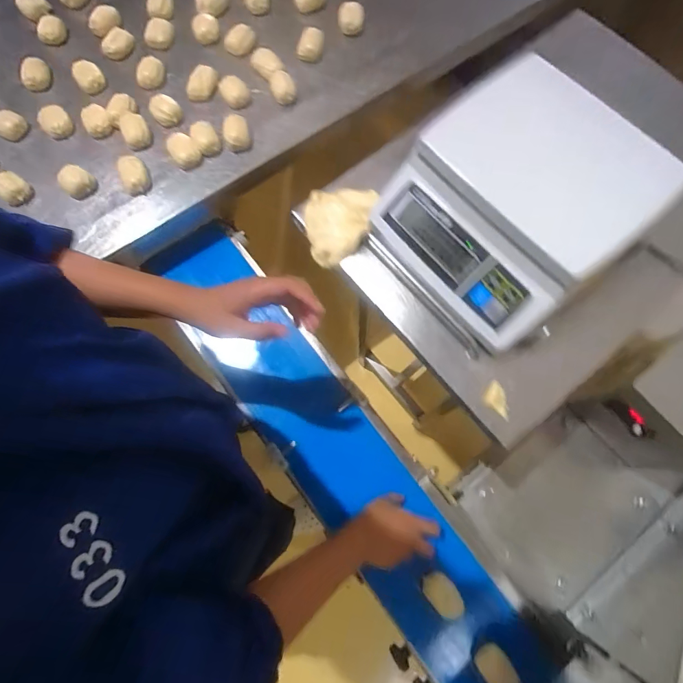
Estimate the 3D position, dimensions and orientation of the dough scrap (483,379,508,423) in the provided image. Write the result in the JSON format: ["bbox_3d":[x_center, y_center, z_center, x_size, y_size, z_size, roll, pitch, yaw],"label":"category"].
[{"bbox_3d":[0.189,0.070,0.476,0.038,0.007,0.030,36,77,11],"label":"dough scrap"}]

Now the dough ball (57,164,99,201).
[{"bbox_3d":[-0.442,-0.266,0.671,0.050,0.037,0.057,-40,77,-10],"label":"dough ball"}]

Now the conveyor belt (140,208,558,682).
[{"bbox_3d":[-0.037,0.145,0.660,0.165,0.064,0.894,-37,76,-9],"label":"conveyor belt"}]

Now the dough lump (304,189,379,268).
[{"bbox_3d":[0.001,-0.161,0.551,0.098,0.035,0.105,0,73,1],"label":"dough lump"}]

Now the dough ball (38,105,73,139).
[{"bbox_3d":[-0.513,-0.394,0.717,0.050,0.033,0.053,0,73,1],"label":"dough ball"}]

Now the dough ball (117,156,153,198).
[{"bbox_3d":[-0.345,-0.278,0.668,0.043,0.028,0.066,-21,74,-5],"label":"dough ball"}]

